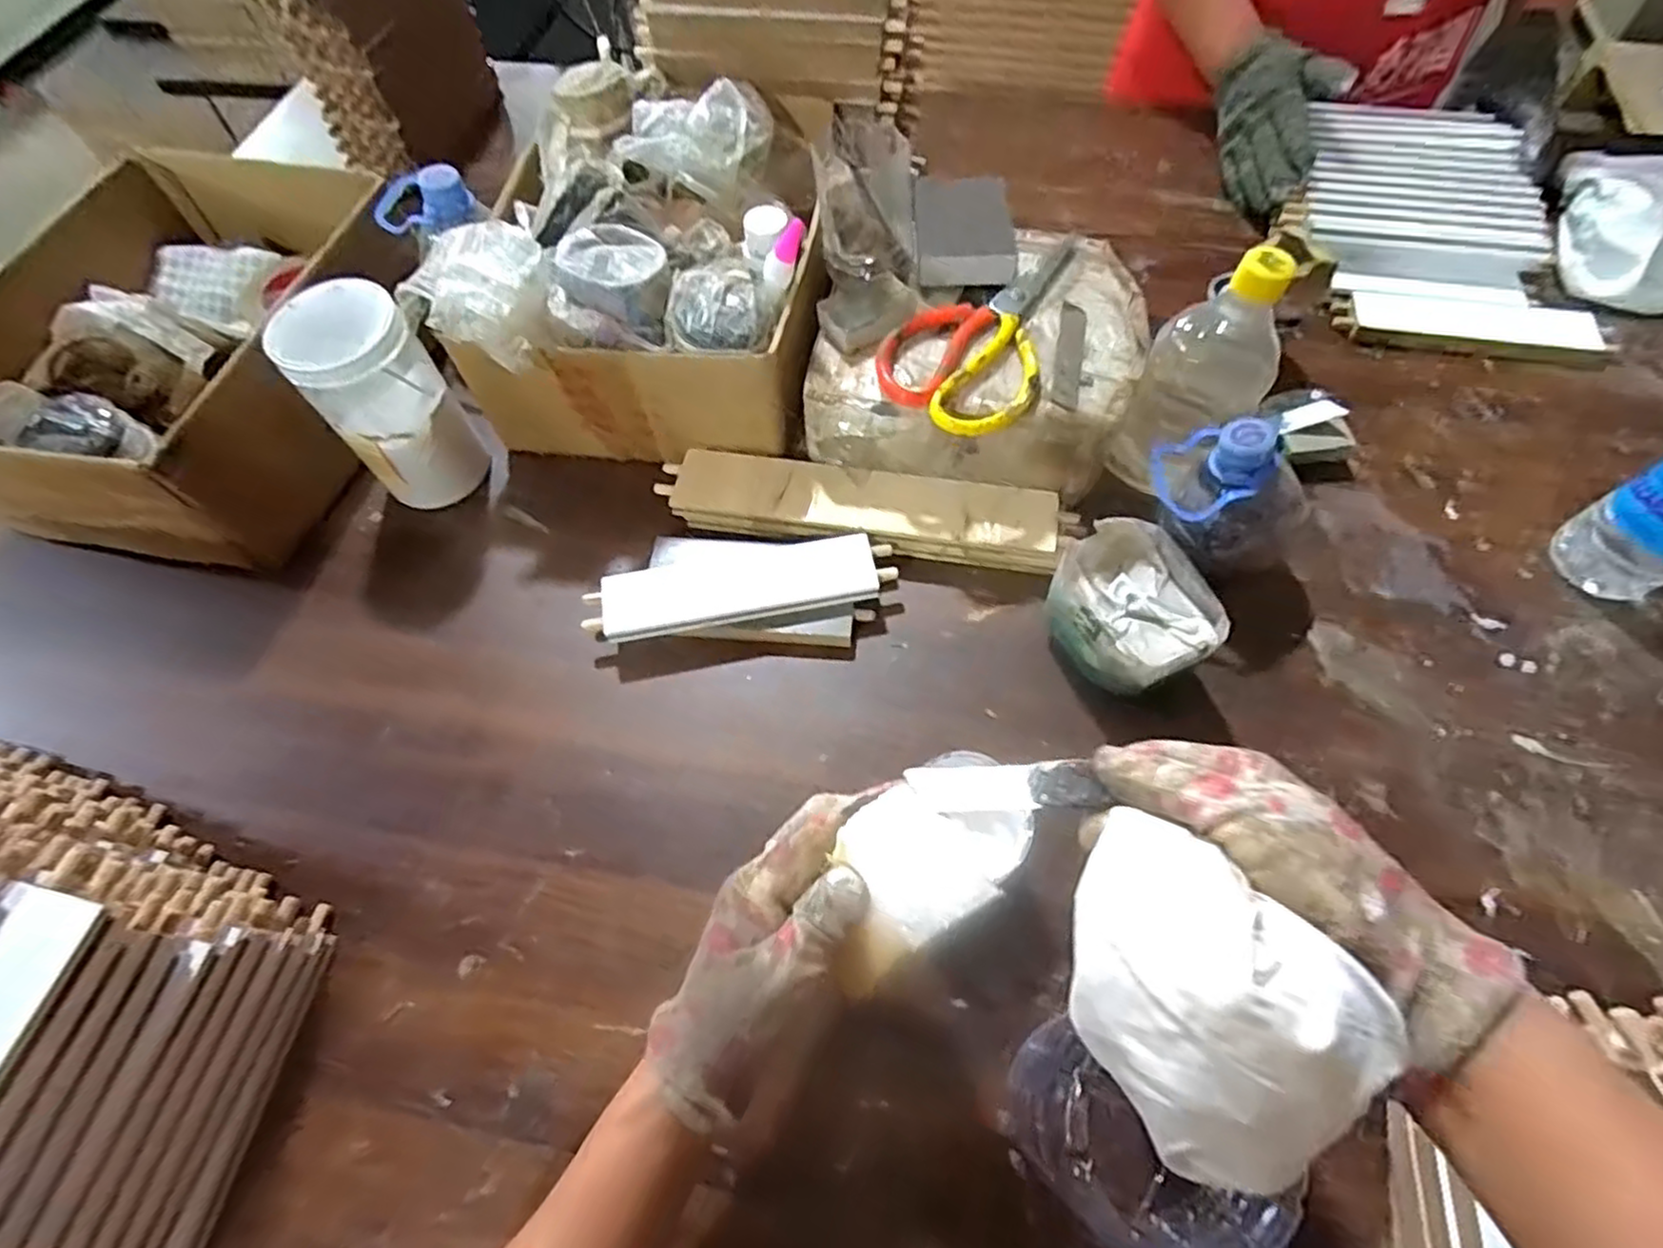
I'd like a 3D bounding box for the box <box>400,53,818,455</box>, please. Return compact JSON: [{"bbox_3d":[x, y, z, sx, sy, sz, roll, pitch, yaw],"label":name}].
[{"bbox_3d":[-0.135,-0.297,0.580,0.254,0.149,0.311,3,63,4],"label":"box"}]

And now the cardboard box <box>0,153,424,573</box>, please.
[{"bbox_3d":[-0.522,-0.213,0.611,0.283,0.148,0.335,17,65,11],"label":"cardboard box"}]

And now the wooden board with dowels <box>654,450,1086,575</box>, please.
[{"bbox_3d":[0.026,-0.089,0.553,0.304,0.023,0.063,8,66,7],"label":"wooden board with dowels"}]

